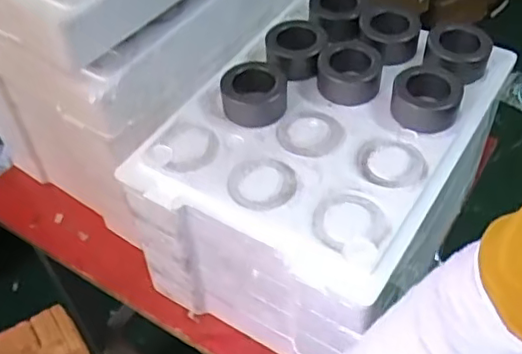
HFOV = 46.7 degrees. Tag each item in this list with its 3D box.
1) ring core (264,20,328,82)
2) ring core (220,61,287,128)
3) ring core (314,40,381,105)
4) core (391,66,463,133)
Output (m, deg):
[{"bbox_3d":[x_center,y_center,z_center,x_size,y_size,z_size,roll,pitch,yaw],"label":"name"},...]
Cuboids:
[{"bbox_3d":[0.039,-0.142,0.680,0.067,0.034,0.079,4,50,3],"label":"ring core"},{"bbox_3d":[-0.005,-0.086,0.629,0.065,0.044,0.061,-24,54,-19],"label":"ring core"},{"bbox_3d":[0.097,-0.114,0.656,0.063,0.042,0.067,0,50,0],"label":"ring core"},{"bbox_3d":[0.170,-0.079,0.628,0.066,0.039,0.067,12,51,10],"label":"core"}]

